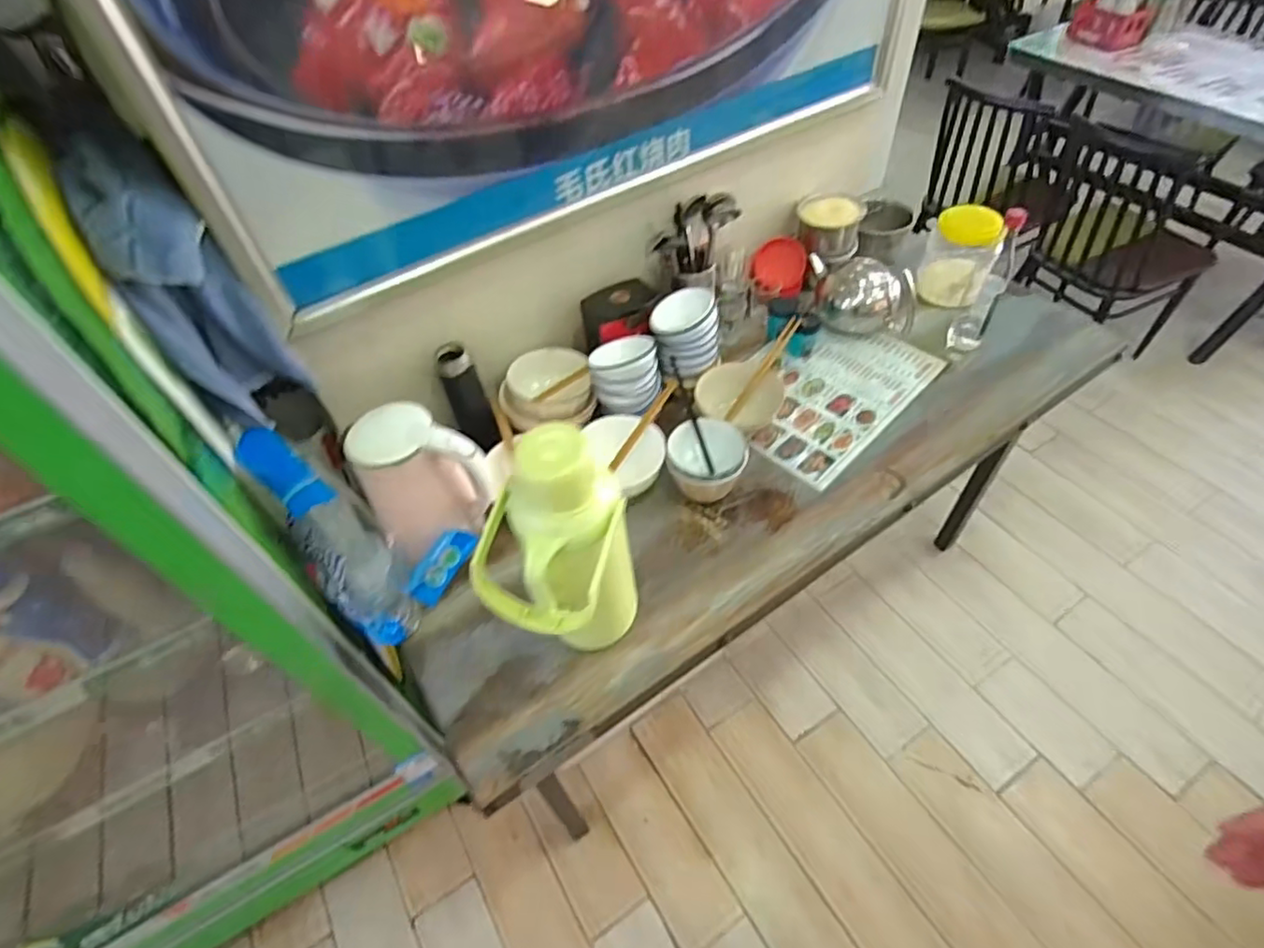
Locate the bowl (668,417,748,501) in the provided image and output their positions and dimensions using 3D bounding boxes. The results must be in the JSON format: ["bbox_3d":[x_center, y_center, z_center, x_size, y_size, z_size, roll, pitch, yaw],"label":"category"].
[{"bbox_3d":[0.124,-0.013,1.040,0.126,0.103,0.126,-3,51,4],"label":"bowl"}]

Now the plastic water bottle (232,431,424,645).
[{"bbox_3d":[-0.420,0.092,0.888,0.107,0.361,0.113,-36,22,-23],"label":"plastic water bottle"}]

